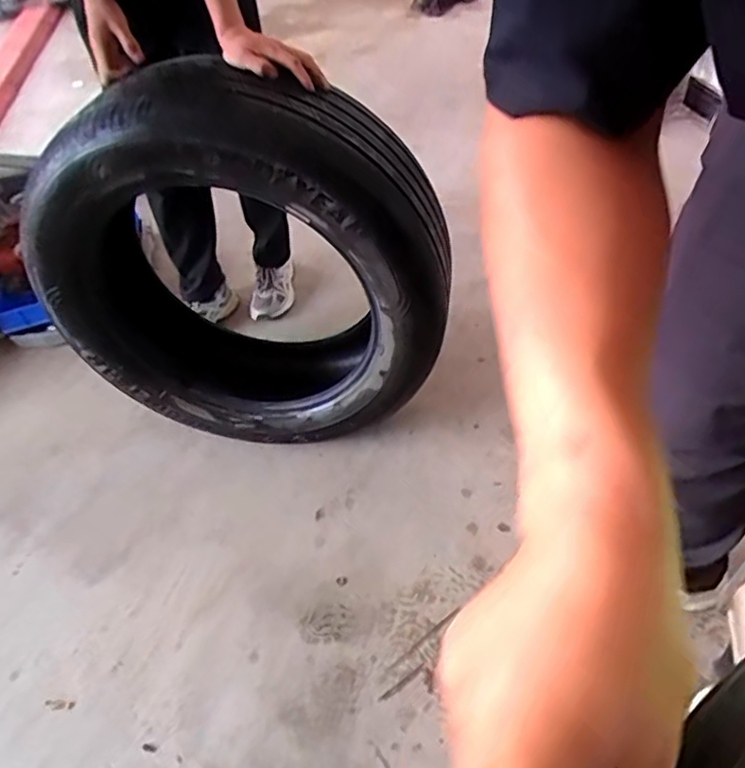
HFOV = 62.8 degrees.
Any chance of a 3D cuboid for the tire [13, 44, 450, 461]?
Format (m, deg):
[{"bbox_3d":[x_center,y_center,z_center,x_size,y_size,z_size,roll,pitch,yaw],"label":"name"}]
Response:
[{"bbox_3d":[-0.214,-0.173,1.067,0.629,0.656,0.243,8,48,14],"label":"tire"}]

